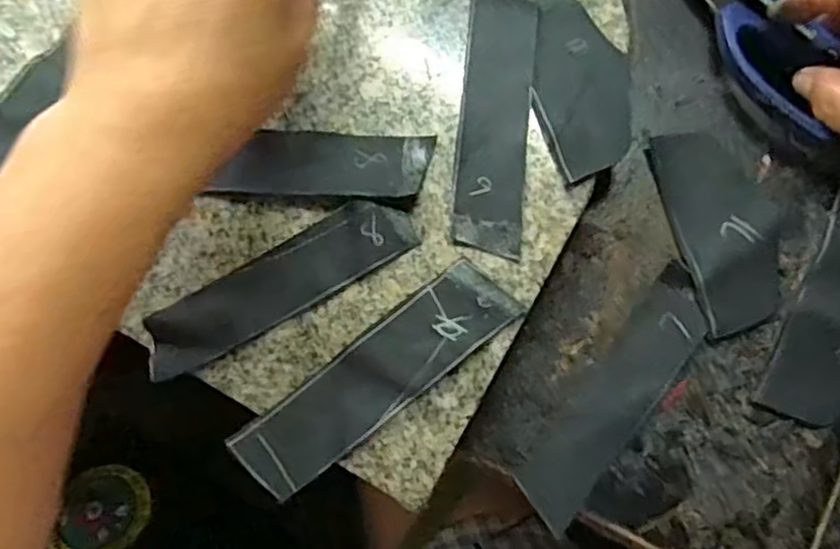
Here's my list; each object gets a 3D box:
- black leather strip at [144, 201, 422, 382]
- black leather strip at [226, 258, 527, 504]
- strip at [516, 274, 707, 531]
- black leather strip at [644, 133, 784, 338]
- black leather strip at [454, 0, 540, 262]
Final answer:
[{"bbox_3d":[-0.056,0.003,0.287,0.113,0.008,0.029,-30,79,-7],"label":"black leather strip"},{"bbox_3d":[-0.016,0.039,0.278,0.118,0.004,0.031,-38,81,-8],"label":"black leather strip"},{"bbox_3d":[0.080,0.052,0.294,0.030,0.004,0.109,38,82,10],"label":"strip"},{"bbox_3d":[0.133,-0.022,0.310,0.044,0.004,0.090,-12,77,-3],"label":"black leather strip"},{"bbox_3d":[0.033,-0.067,0.305,0.029,0.004,0.118,5,78,2],"label":"black leather strip"}]

